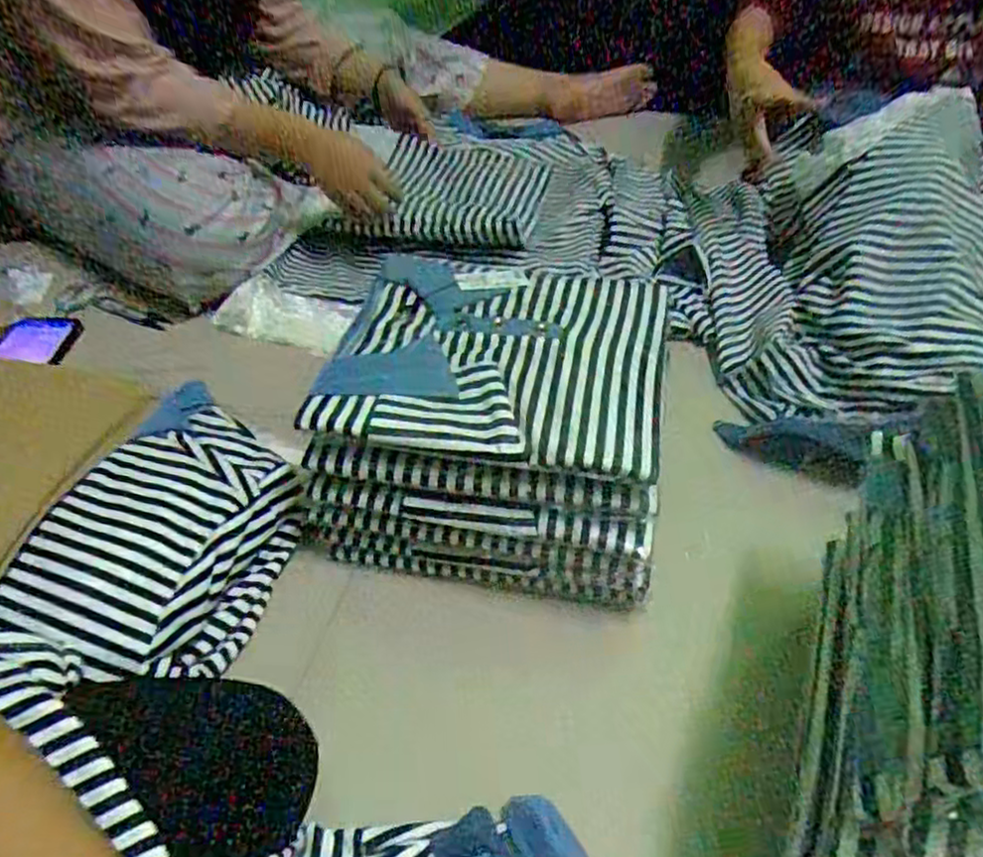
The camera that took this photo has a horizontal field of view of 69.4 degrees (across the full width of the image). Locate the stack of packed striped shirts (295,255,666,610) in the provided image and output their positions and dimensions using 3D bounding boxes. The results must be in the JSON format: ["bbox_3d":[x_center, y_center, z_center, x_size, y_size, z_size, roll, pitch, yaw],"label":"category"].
[{"bbox_3d":[0.008,-0.008,0.631,0.273,0.164,0.243,6,45,11],"label":"stack of packed striped shirts"}]

